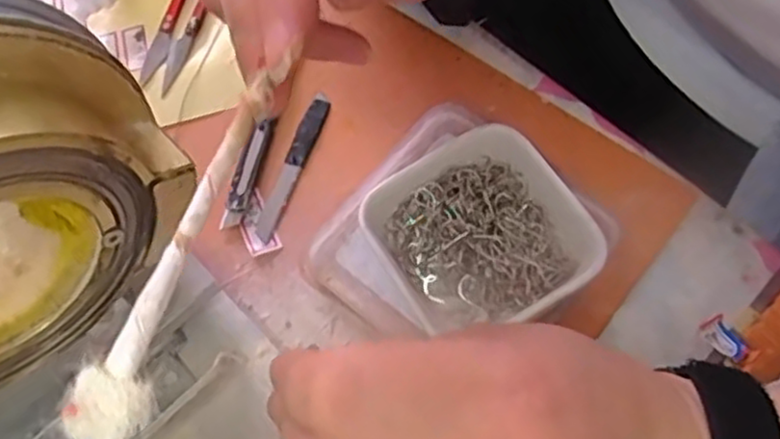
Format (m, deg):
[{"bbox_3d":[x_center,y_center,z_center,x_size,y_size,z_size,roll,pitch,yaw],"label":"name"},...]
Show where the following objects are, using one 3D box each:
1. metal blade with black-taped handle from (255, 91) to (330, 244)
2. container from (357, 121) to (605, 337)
[{"bbox_3d":[-0.047,-0.027,0.348,0.011,0.005,0.079,17,70,12],"label":"metal blade with black-taped handle"},{"bbox_3d":[0.038,0.009,0.308,0.078,0.034,0.080,-28,68,-7],"label":"container"}]

